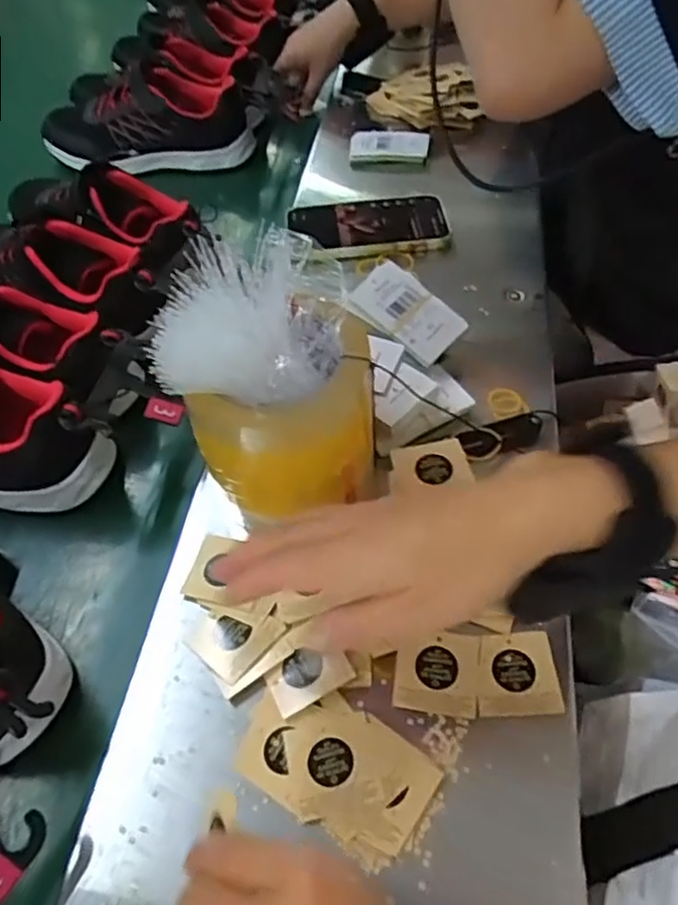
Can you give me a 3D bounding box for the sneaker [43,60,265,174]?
[{"bbox_3d":[-0.220,-0.395,0.785,0.243,0.082,0.105,2,50,3],"label":"sneaker"}]

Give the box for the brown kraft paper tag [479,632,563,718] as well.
[{"bbox_3d":[0.095,0.119,0.364,0.043,0.004,0.044,-4,51,3],"label":"brown kraft paper tag"}]

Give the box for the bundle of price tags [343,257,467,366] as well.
[{"bbox_3d":[0.051,-0.104,0.504,0.080,0.006,0.054,39,65,6],"label":"bundle of price tags"}]

